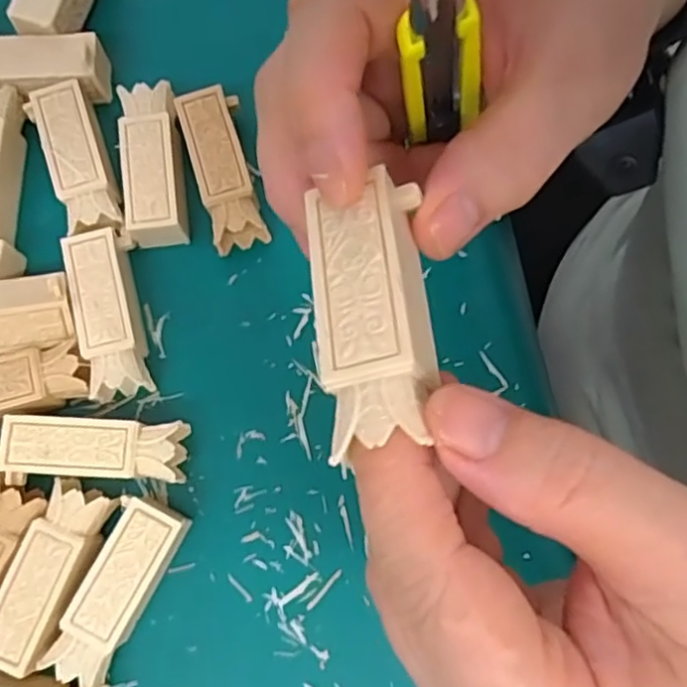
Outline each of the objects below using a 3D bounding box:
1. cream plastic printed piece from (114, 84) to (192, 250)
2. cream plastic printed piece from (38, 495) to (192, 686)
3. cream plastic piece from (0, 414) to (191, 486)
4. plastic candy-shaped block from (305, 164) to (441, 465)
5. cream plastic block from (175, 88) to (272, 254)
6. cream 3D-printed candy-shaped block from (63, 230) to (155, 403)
[{"bbox_3d":[-0.074,-0.070,0.263,0.022,0.020,0.061,-9,78,-2],"label":"cream plastic printed piece"},{"bbox_3d":[-0.075,0.084,0.230,0.024,0.020,0.061,24,79,5],"label":"cream plastic printed piece"},{"bbox_3d":[-0.087,0.039,0.240,0.063,0.019,0.022,2,78,1],"label":"cream plastic piece"},{"bbox_3d":[0.005,-0.008,0.136,0.022,0.012,0.057,-4,66,-1],"label":"plastic candy-shaped block"},{"bbox_3d":[-0.047,-0.067,0.263,0.022,0.020,0.061,-14,78,-3],"label":"cream plastic block"},{"bbox_3d":[-0.086,-0.010,0.251,0.024,0.019,0.062,-14,78,-3],"label":"cream 3D-printed candy-shaped block"}]

